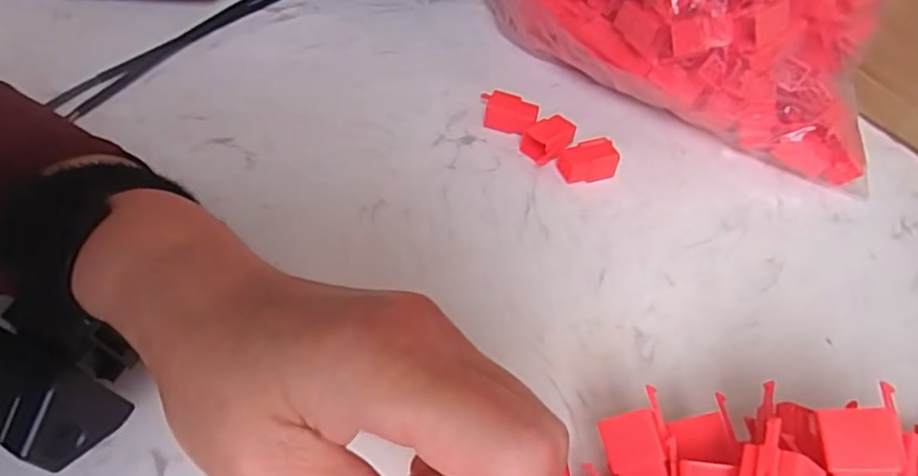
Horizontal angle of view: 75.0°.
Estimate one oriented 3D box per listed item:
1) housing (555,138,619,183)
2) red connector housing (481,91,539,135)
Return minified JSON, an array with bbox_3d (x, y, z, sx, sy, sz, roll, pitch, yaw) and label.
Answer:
[{"bbox_3d":[0.073,-0.044,0.342,0.032,0.021,0.017,-8,49,-13],"label":"housing"},{"bbox_3d":[0.029,-0.077,0.369,0.036,0.016,0.017,20,49,11],"label":"red connector housing"}]

